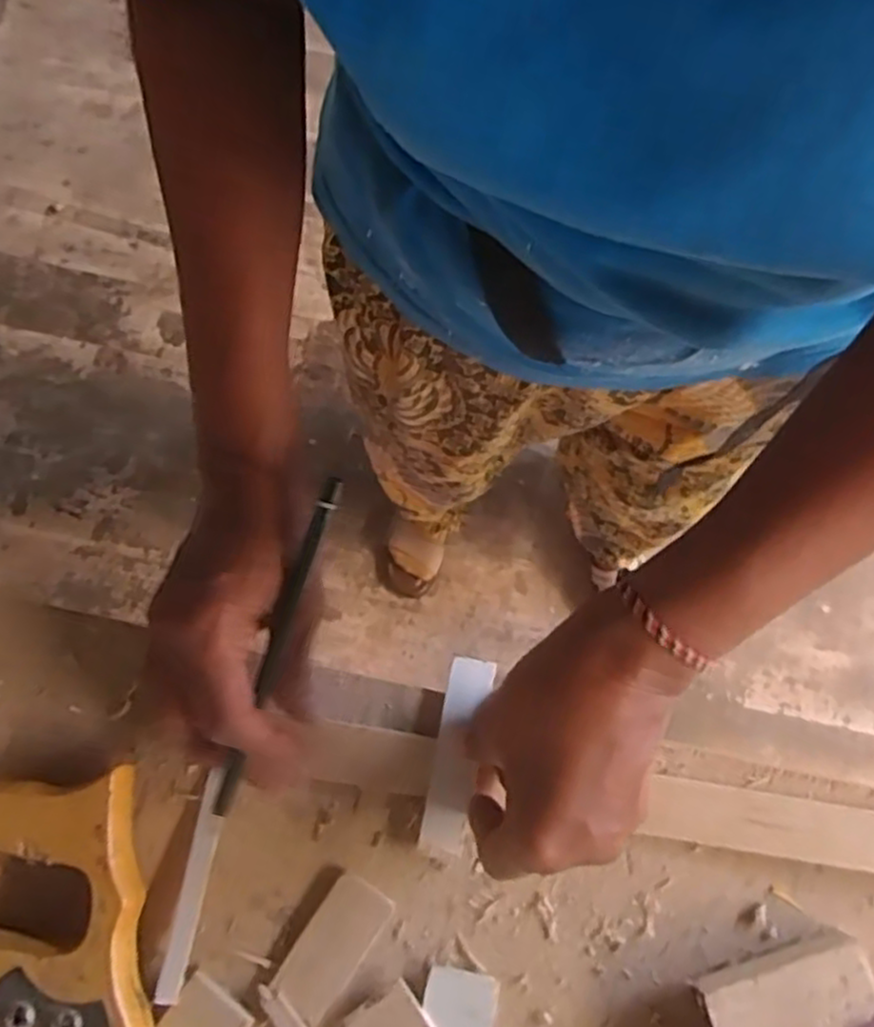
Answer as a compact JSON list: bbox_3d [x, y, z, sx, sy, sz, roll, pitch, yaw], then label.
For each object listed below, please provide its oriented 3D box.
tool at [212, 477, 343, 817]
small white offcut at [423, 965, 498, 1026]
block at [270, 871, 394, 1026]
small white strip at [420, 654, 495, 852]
[{"bbox_3d":[-0.065,0.054,0.301,0.007,0.007,0.142,20,92,6],"label":"tool"},{"bbox_3d":[0.009,0.208,0.311,0.029,0.005,0.033,10,76,3],"label":"small white offcut"},{"bbox_3d":[-0.045,0.183,0.316,0.028,0.005,0.056,34,79,9],"label":"block"},{"bbox_3d":[0.009,0.105,0.331,0.019,0.004,0.081,11,76,4],"label":"small white strip"}]

